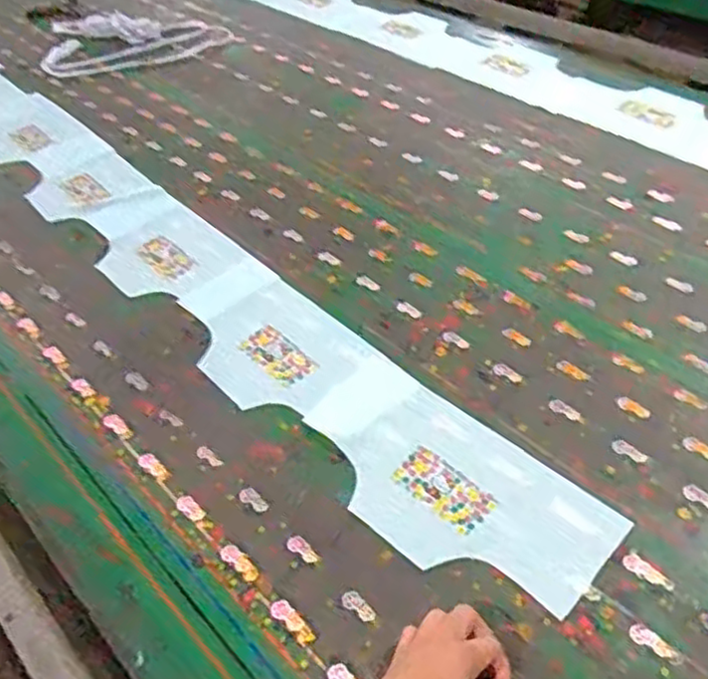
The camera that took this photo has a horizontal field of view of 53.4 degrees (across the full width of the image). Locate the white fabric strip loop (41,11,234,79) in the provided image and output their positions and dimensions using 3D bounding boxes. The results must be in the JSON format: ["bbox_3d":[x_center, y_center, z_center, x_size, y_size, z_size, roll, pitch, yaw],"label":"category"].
[{"bbox_3d":[-0.467,-0.655,1.534,0.405,0.048,0.286,-2,45,3],"label":"white fabric strip loop"}]

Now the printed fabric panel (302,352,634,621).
[{"bbox_3d":[0.087,0.140,0.716,0.169,0.007,0.336,-38,53,-26],"label":"printed fabric panel"}]

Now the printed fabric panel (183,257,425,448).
[{"bbox_3d":[-0.095,0.008,0.865,0.169,0.009,0.335,-37,53,-25],"label":"printed fabric panel"}]

